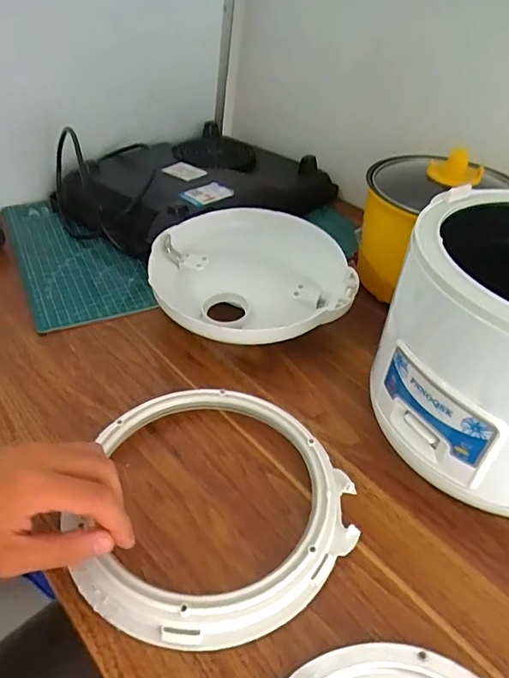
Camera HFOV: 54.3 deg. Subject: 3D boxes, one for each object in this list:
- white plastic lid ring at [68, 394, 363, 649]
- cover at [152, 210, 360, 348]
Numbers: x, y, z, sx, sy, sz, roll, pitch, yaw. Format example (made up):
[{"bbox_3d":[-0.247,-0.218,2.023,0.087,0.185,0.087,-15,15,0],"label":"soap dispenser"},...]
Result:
[{"bbox_3d":[-0.036,0.114,0.361,0.194,0.020,0.192,3,41,-2],"label":"white plastic lid ring"},{"bbox_3d":[-0.011,-0.076,0.531,0.194,0.045,0.206,-12,43,-18],"label":"cover"}]

